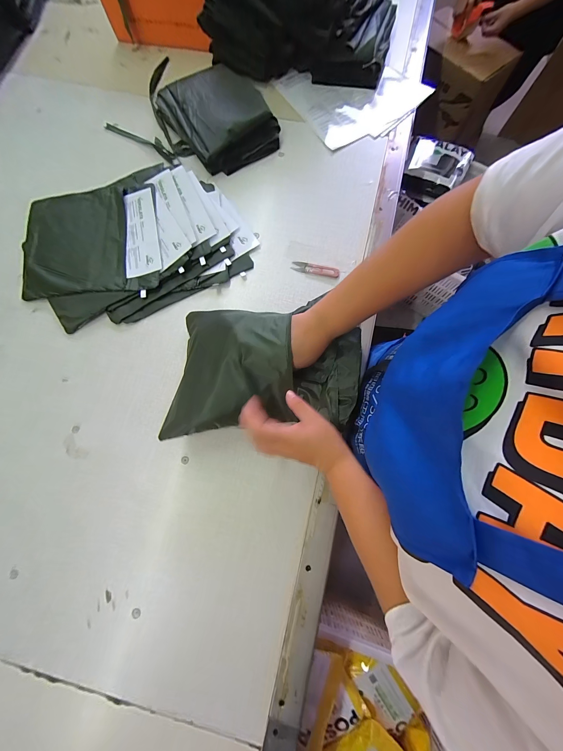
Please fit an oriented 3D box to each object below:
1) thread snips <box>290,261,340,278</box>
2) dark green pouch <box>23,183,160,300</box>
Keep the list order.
[{"bbox_3d":[0.073,-0.230,0.559,0.102,0.013,0.023,13,77,3],"label":"thread snips"},{"bbox_3d":[-0.421,-0.300,0.569,0.304,0.018,0.262,-3,77,-1],"label":"dark green pouch"}]

